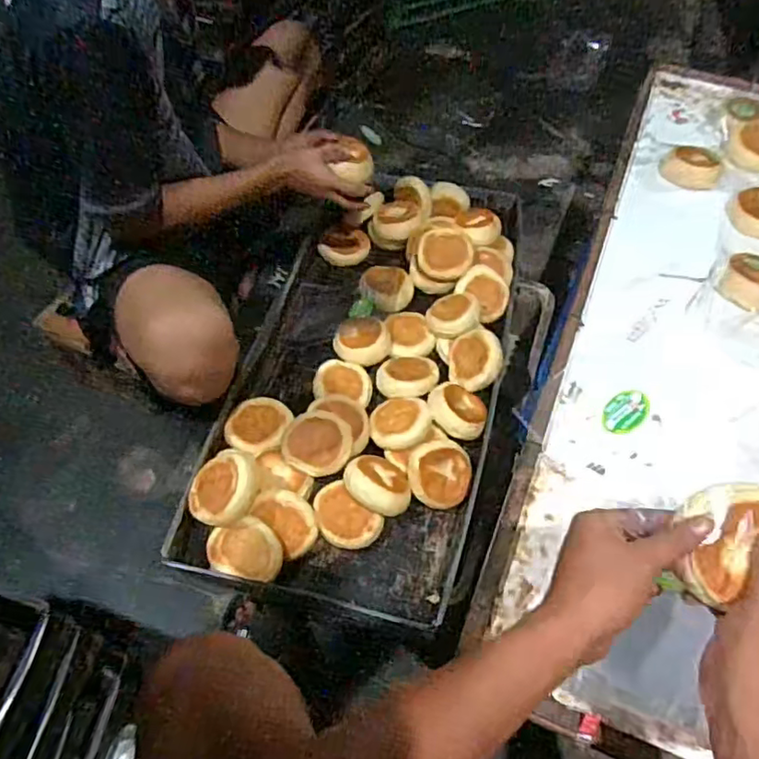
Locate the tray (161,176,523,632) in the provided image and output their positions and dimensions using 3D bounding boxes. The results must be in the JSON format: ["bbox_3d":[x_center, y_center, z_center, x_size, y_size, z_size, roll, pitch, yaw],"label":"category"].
[{"bbox_3d":[0.009,-0.039,0.928,0.376,0.096,0.755,13,56,9],"label":"tray"}]

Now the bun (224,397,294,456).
[{"bbox_3d":[-0.171,0.063,0.850,0.091,0.037,0.077,-11,55,-7],"label":"bun"}]

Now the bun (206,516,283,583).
[{"bbox_3d":[-0.167,0.209,0.745,0.092,0.023,0.071,11,77,-5],"label":"bun"}]

